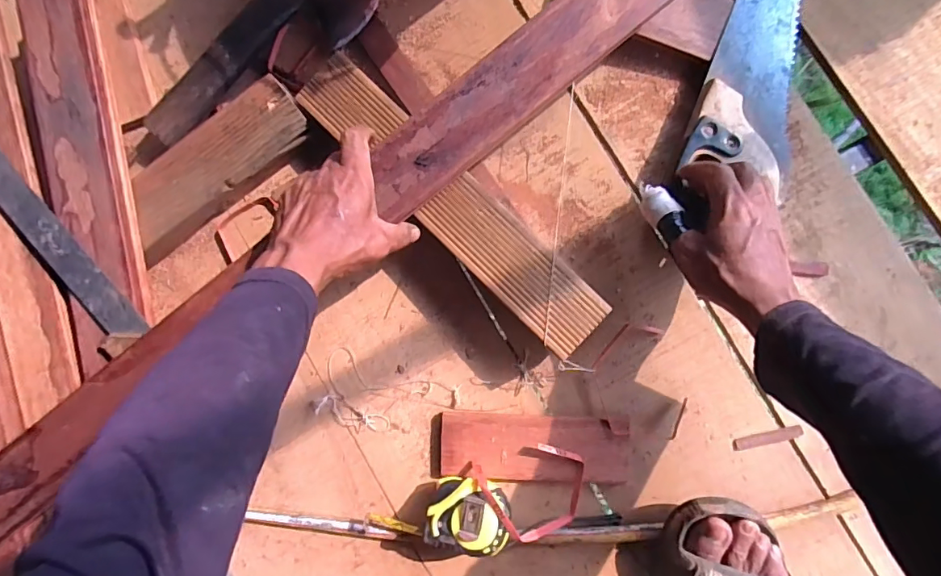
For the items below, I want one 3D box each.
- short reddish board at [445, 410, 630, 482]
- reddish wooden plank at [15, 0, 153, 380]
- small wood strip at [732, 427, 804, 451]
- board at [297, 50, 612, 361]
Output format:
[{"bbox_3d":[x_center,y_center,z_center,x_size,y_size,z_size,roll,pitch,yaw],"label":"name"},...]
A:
[{"bbox_3d":[0.066,0.163,0.487,0.188,0.019,0.065,0,88,5],"label":"short reddish board"},{"bbox_3d":[-0.392,-0.127,0.465,0.082,0.024,0.405,-11,87,4],"label":"reddish wooden plank"},{"bbox_3d":[0.297,0.150,0.475,0.065,0.007,0.012,-17,87,4],"label":"small wood strip"},{"bbox_3d":[-0.024,-0.088,0.462,0.066,0.020,0.372,-45,85,2],"label":"board"}]

